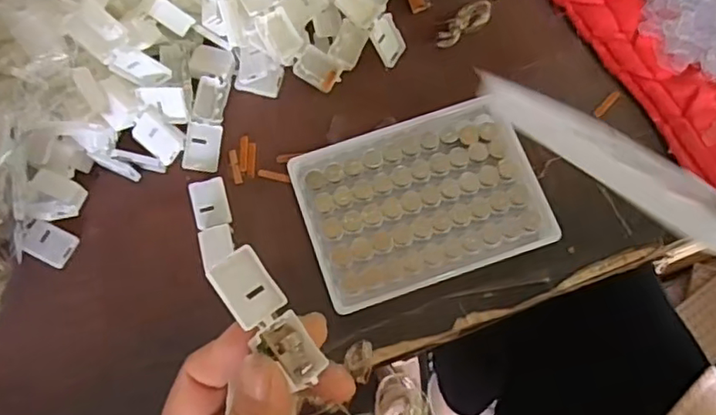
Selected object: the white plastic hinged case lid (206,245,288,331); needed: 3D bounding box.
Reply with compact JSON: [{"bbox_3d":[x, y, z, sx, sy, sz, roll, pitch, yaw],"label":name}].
[{"bbox_3d":[-0.042,0.030,0.224,0.021,0.004,0.027,-26,82,-31],"label":"white plastic hinged case lid"}]

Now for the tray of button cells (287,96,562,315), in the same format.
[{"bbox_3d":[0.036,-0.005,0.337,0.129,0.012,0.093,-18,74,-5],"label":"tray of button cells"}]

